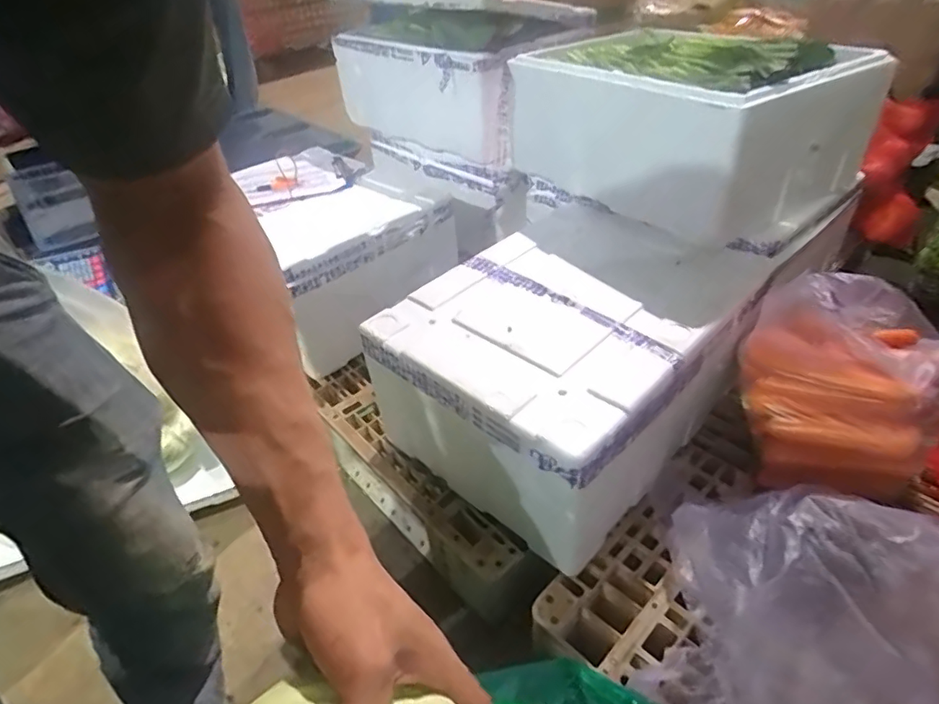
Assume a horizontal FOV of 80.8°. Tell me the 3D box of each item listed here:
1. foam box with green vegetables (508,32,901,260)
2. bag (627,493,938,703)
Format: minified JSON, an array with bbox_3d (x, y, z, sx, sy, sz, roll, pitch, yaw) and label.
[{"bbox_3d":[0.401,-0.434,1.068,0.354,0.278,0.589,-27,43,-24],"label":"foam box with green vegetables"},{"bbox_3d":[0.400,0.308,0.633,0.325,0.167,0.265,10,41,18],"label":"bag"}]

